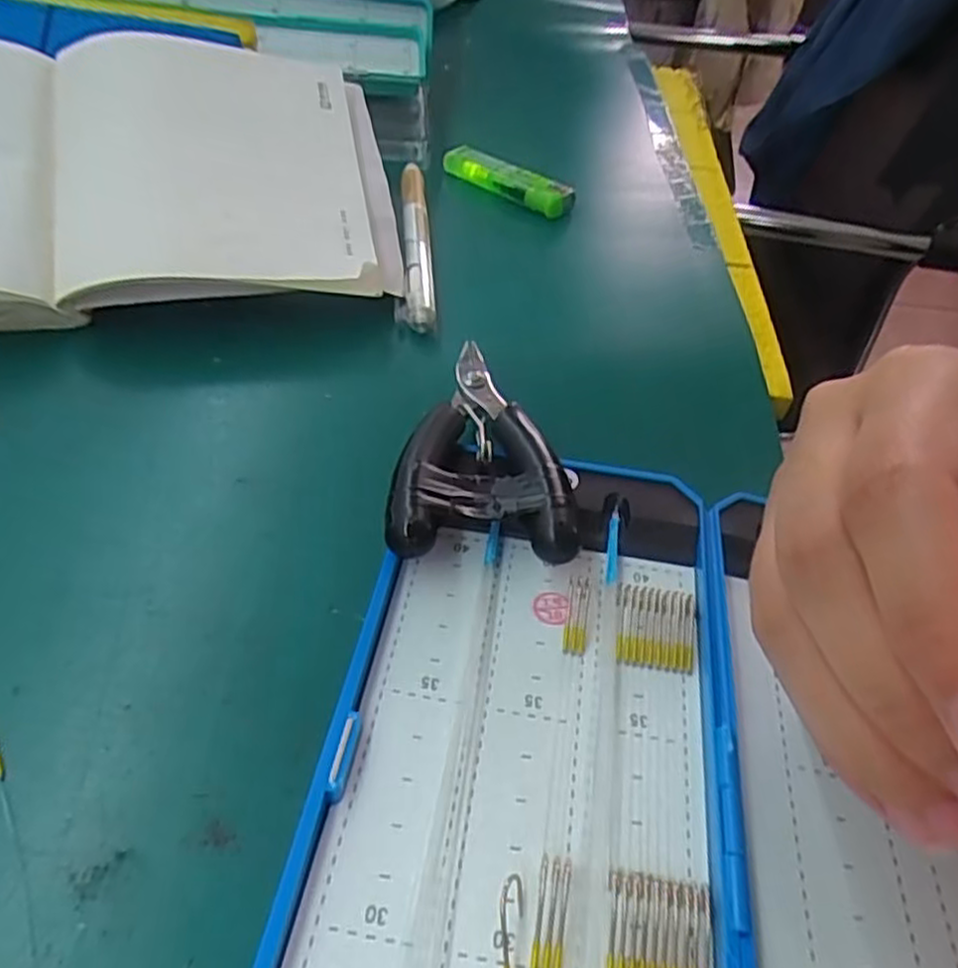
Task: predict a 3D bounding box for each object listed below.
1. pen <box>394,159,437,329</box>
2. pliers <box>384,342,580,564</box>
[{"bbox_3d":[-0.029,-0.109,0.330,0.015,0.014,0.136,3,46,-9],"label":"pen"},{"bbox_3d":[0.002,-0.011,0.228,0.052,0.021,0.088,6,46,-5],"label":"pliers"}]

